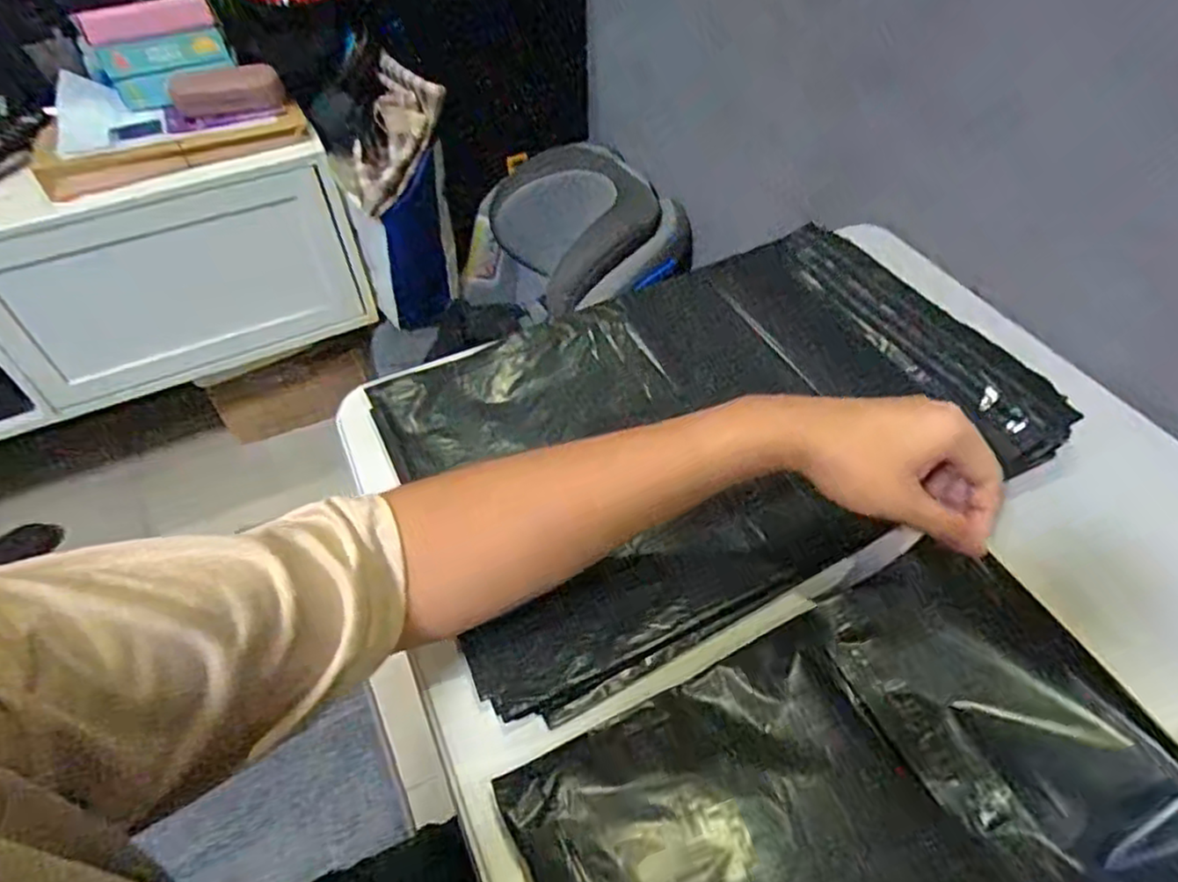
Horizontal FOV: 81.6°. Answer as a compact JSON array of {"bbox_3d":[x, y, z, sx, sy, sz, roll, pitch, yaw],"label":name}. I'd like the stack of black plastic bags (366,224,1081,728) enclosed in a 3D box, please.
[{"bbox_3d":[0.090,-0.022,0.542,0.463,0.052,0.304,-23,52,-17],"label":"stack of black plastic bags"}]

